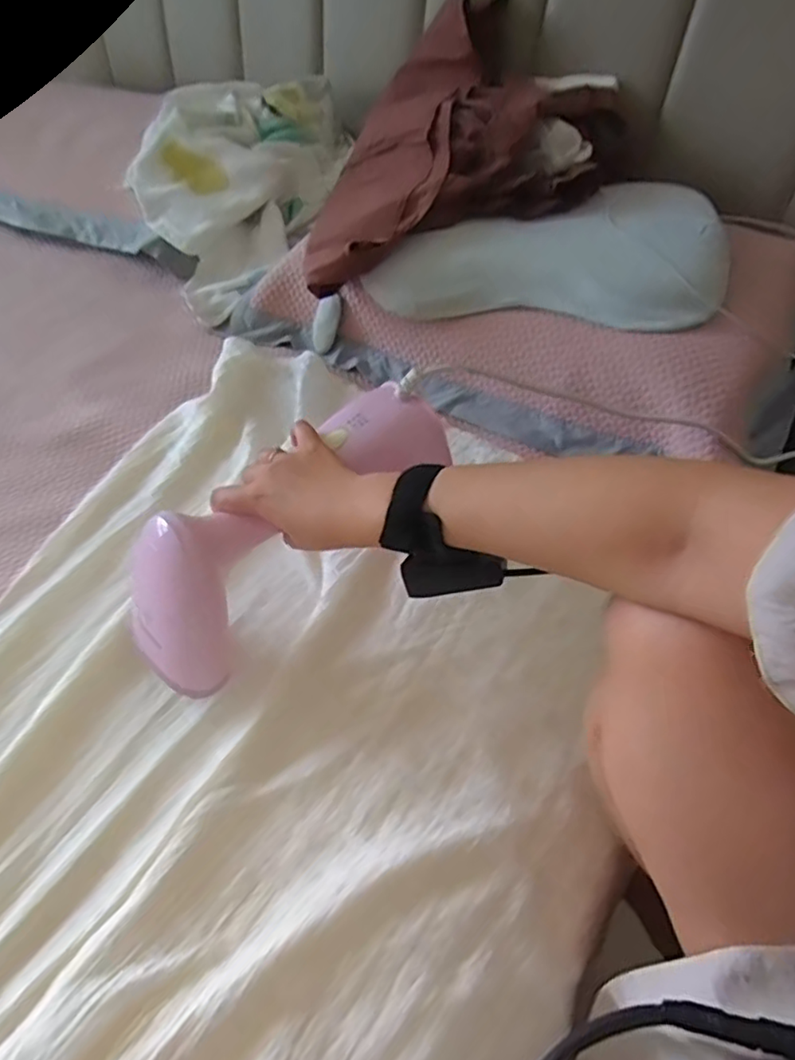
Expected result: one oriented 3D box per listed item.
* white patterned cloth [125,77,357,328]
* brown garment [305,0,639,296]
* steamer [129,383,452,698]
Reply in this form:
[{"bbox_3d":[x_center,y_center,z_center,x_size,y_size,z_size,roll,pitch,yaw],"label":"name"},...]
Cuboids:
[{"bbox_3d":[-0.210,-0.476,0.861,0.207,0.177,0.339,28,56,21],"label":"white patterned cloth"},{"bbox_3d":[0.097,-0.442,0.709,0.315,0.173,0.371,12,51,9],"label":"brown garment"},{"bbox_3d":[-0.084,-0.008,0.486,0.286,0.095,0.084,-41,61,-18],"label":"steamer"}]

